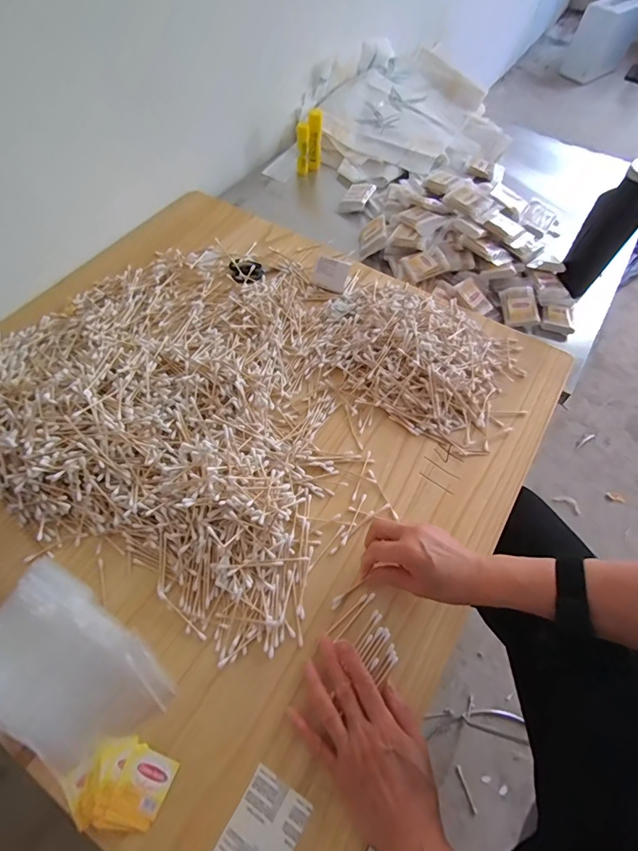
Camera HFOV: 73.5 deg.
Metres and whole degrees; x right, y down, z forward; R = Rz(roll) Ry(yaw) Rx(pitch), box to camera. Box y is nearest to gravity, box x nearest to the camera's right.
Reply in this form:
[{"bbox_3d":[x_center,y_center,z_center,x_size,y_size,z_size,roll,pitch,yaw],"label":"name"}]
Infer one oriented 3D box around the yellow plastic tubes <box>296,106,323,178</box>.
[{"bbox_3d":[-0.021,-0.619,0.939,0.054,0.111,0.043,2,59,0],"label":"yellow plastic tubes"}]

